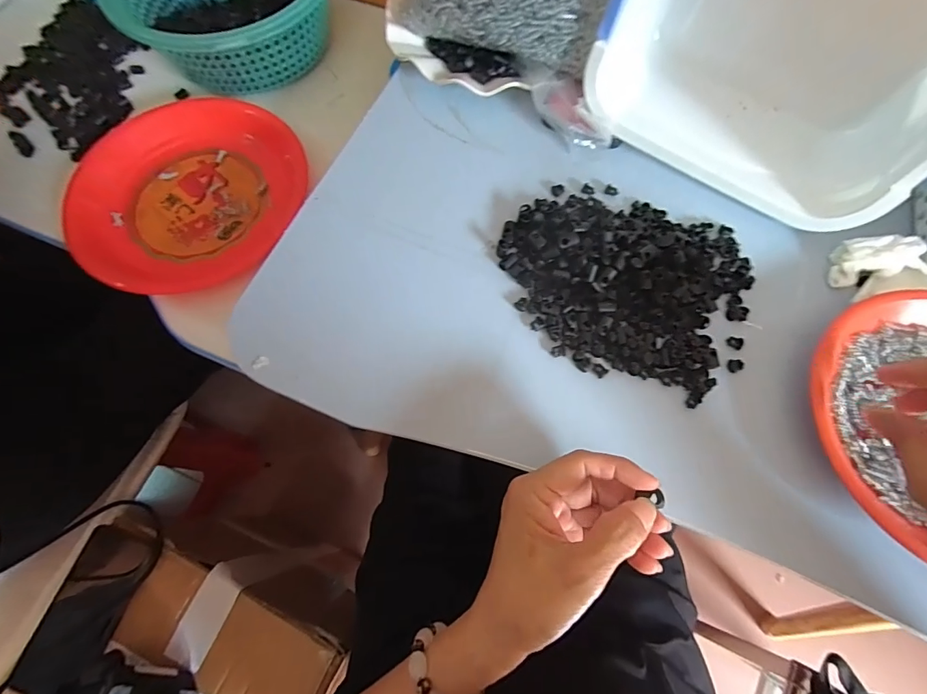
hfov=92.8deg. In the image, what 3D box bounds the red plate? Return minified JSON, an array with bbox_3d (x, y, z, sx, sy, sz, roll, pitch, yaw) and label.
[{"bbox_3d":[-0.294,-0.164,0.450,0.221,0.041,0.216,1,74,-3],"label":"red plate"}]

